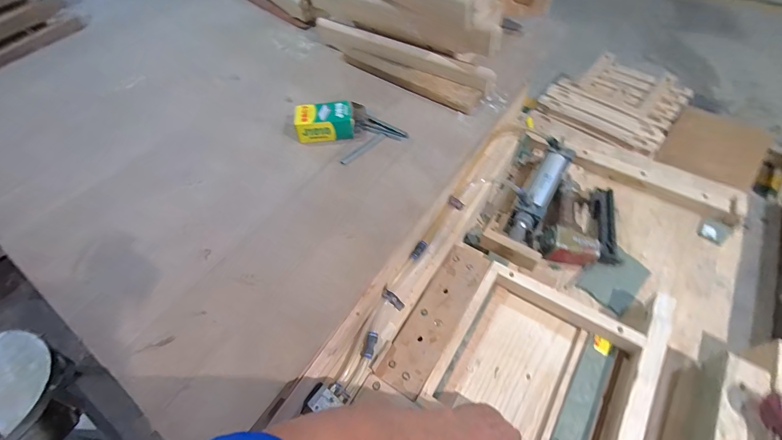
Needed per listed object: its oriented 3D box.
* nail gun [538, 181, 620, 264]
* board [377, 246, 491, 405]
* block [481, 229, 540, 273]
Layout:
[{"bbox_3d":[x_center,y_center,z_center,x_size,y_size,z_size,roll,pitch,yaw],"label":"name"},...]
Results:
[{"bbox_3d":[0.411,-0.003,0.752,0.157,0.060,0.220,12,59,11],"label":"nail gun"},{"bbox_3d":[0.084,0.166,0.616,0.077,0.014,0.284,27,63,20],"label":"board"},{"bbox_3d":[0.237,0.058,0.690,0.115,0.035,0.030,24,62,18],"label":"block"}]

